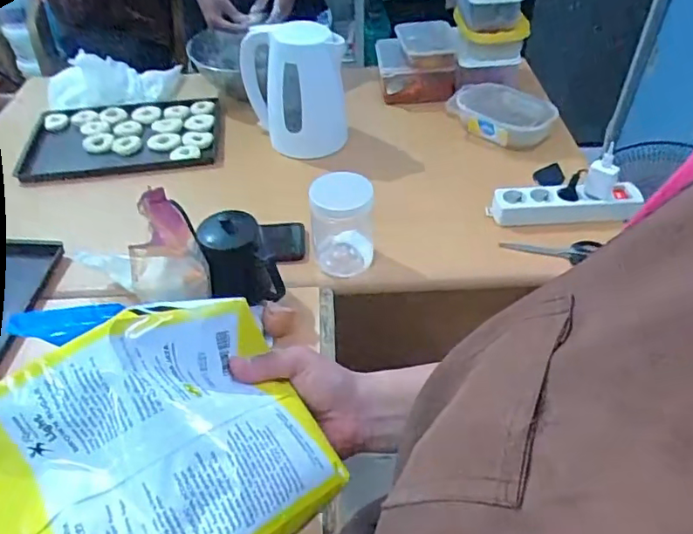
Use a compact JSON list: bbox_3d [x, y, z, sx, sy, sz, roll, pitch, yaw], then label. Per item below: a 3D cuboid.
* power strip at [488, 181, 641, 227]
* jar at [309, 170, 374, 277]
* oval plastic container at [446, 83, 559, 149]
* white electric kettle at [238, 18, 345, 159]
[{"bbox_3d":[0.352,-0.102,0.895,0.242,0.040,0.061,0,45,3],"label":"power strip"},{"bbox_3d":[-0.006,-0.065,0.809,0.085,0.138,0.083,-1,44,1],"label":"jar"},{"bbox_3d":[0.311,-0.305,1.098,0.193,0.057,0.142,25,50,25],"label":"oval plastic container"},{"bbox_3d":[-0.092,-0.323,1.024,0.180,0.215,0.112,-8,45,-6],"label":"white electric kettle"}]

